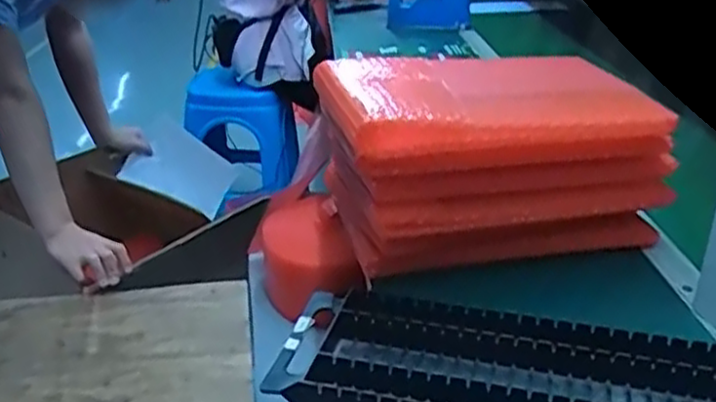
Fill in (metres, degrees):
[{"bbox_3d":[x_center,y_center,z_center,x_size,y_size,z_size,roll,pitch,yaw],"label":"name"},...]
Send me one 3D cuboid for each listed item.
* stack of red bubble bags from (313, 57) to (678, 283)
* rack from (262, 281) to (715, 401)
[{"bbox_3d":[0.142,-0.044,0.776,0.335,0.174,0.178,-7,27,-12],"label":"stack of red bubble bags"},{"bbox_3d":[0.167,0.139,0.571,0.456,0.033,0.151,6,27,13],"label":"rack"}]

